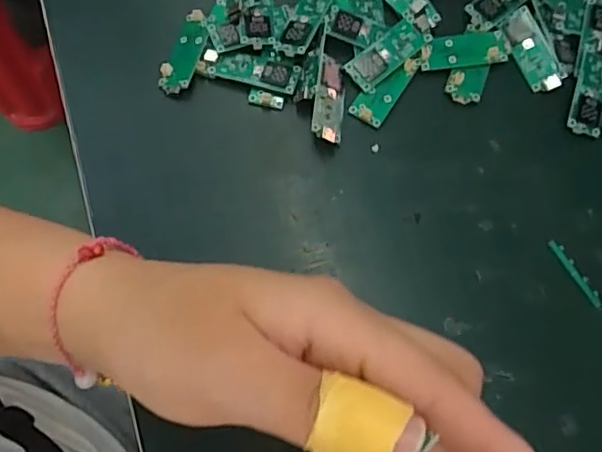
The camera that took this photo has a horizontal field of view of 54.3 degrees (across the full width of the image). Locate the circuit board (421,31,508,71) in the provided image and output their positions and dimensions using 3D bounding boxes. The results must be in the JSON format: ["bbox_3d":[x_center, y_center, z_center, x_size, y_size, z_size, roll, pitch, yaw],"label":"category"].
[{"bbox_3d":[0.089,-0.096,0.318,0.047,0.004,0.019,-6,72,-3],"label":"circuit board"}]

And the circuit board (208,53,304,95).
[{"bbox_3d":[-0.025,-0.083,0.316,0.048,0.004,0.017,14,73,3],"label":"circuit board"}]

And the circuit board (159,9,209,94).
[{"bbox_3d":[-0.063,-0.094,0.321,0.018,0.009,0.050,16,73,4],"label":"circuit board"}]

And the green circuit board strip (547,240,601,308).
[{"bbox_3d":[0.135,0.022,0.286,0.006,0.004,0.037,-30,75,-8],"label":"green circuit board strip"}]

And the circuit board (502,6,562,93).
[{"bbox_3d":[0.125,-0.095,0.320,0.019,0.005,0.048,-14,73,-5],"label":"circuit board"}]

